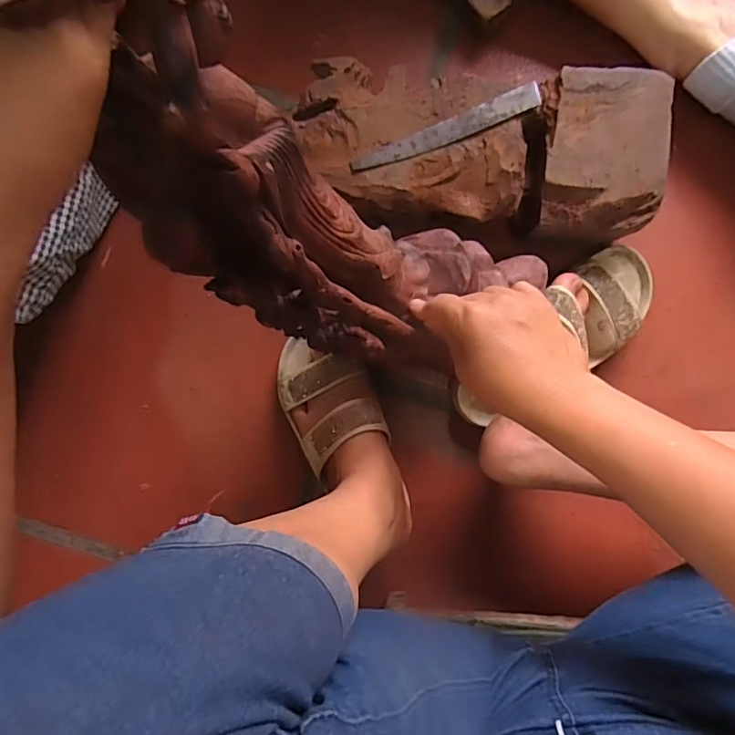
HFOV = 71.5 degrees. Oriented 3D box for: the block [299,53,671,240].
[{"bbox_3d":[0.102,-0.195,0.493,0.311,0.098,0.138,6,88,2],"label":"block"}]

